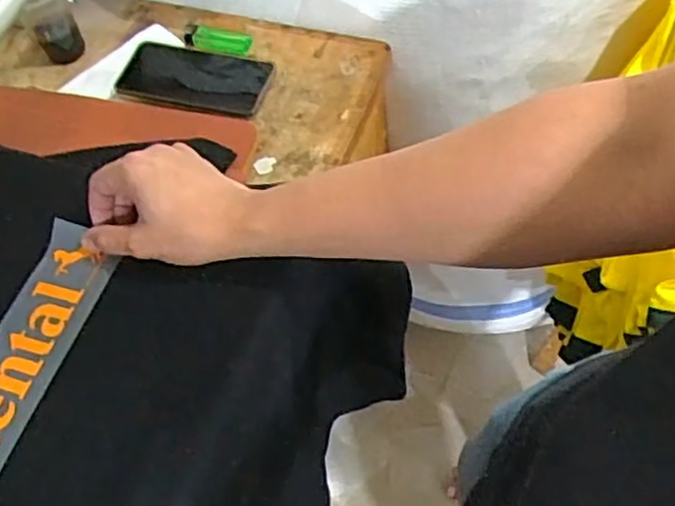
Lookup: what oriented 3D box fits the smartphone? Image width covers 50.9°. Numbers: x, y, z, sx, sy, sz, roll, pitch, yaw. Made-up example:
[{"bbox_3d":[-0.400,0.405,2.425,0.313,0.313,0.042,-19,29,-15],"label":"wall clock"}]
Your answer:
[{"bbox_3d":[-0.150,-0.184,0.754,0.156,0.015,0.084,10,61,13],"label":"smartphone"}]

